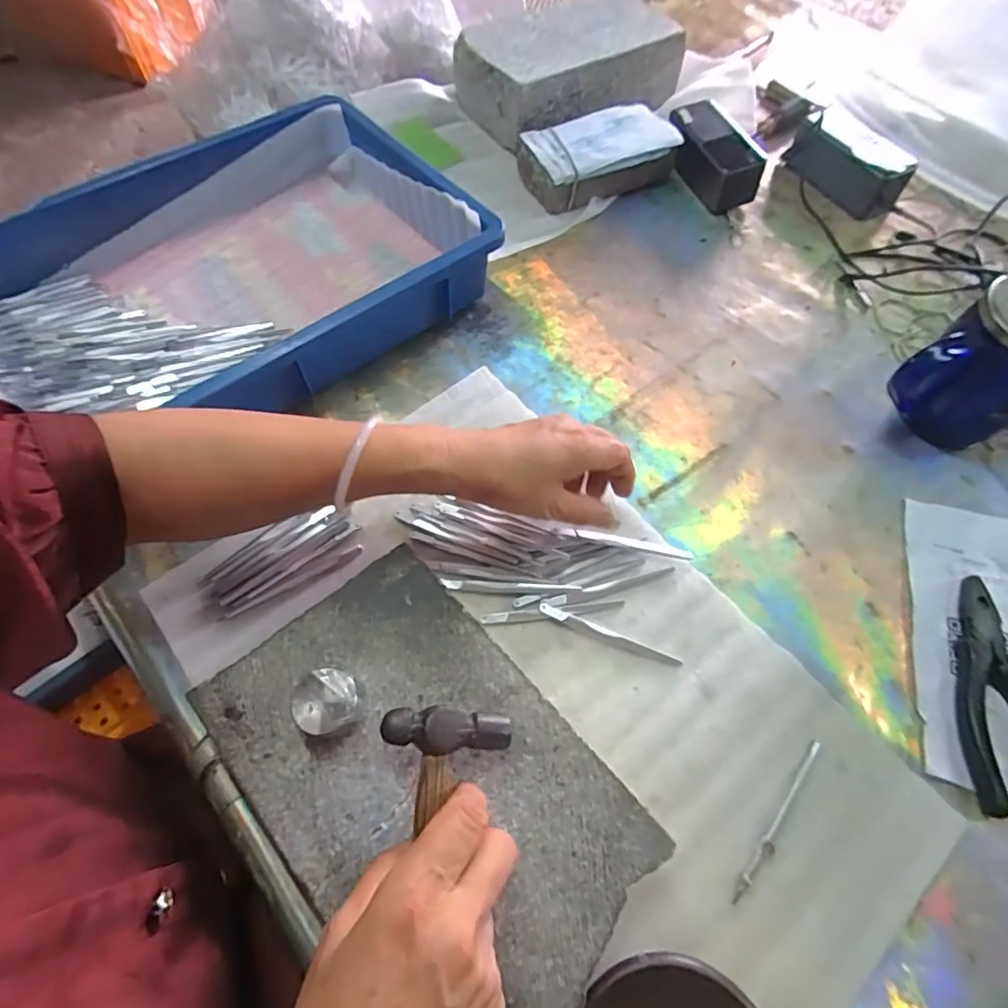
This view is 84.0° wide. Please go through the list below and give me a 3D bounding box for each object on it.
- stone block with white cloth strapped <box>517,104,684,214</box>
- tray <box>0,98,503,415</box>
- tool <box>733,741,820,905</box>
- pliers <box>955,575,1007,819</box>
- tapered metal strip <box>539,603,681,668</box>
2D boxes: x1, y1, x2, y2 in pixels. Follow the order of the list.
[{"bbox_3d":[0.102,-0.387,0.622,0.163,0.047,0.099,-21,64,-12],"label":"stone block with white cloth strapped"},{"bbox_3d":[-0.247,-0.196,0.493,0.407,0.075,0.282,-35,68,-18],"label":"tray"},{"bbox_3d":[0.166,0.189,0.335,0.007,0.004,0.106,36,67,17],"label":"tool"},{"bbox_3d":[0.329,0.128,0.368,0.049,0.013,0.161,16,62,7],"label":"pliers"},{"bbox_3d":[0.073,0.091,0.388,0.101,0.005,0.008,21,63,10],"label":"tapered metal strip"}]

